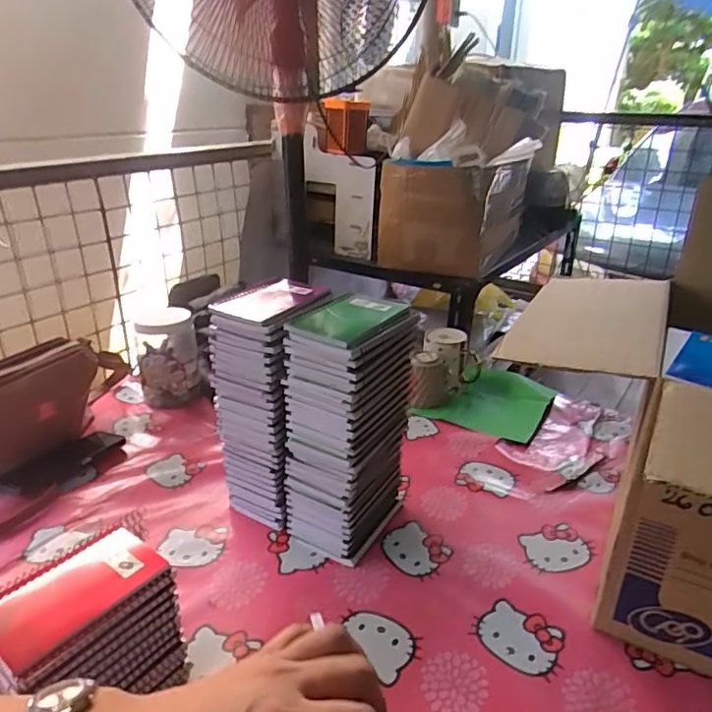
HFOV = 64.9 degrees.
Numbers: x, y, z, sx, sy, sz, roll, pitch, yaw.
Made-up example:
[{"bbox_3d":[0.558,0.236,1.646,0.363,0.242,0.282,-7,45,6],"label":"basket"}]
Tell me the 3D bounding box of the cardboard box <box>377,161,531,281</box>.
[{"bbox_3d":[0.204,-0.311,1.200,0.232,0.205,0.294,14,28,26],"label":"cardboard box"}]

